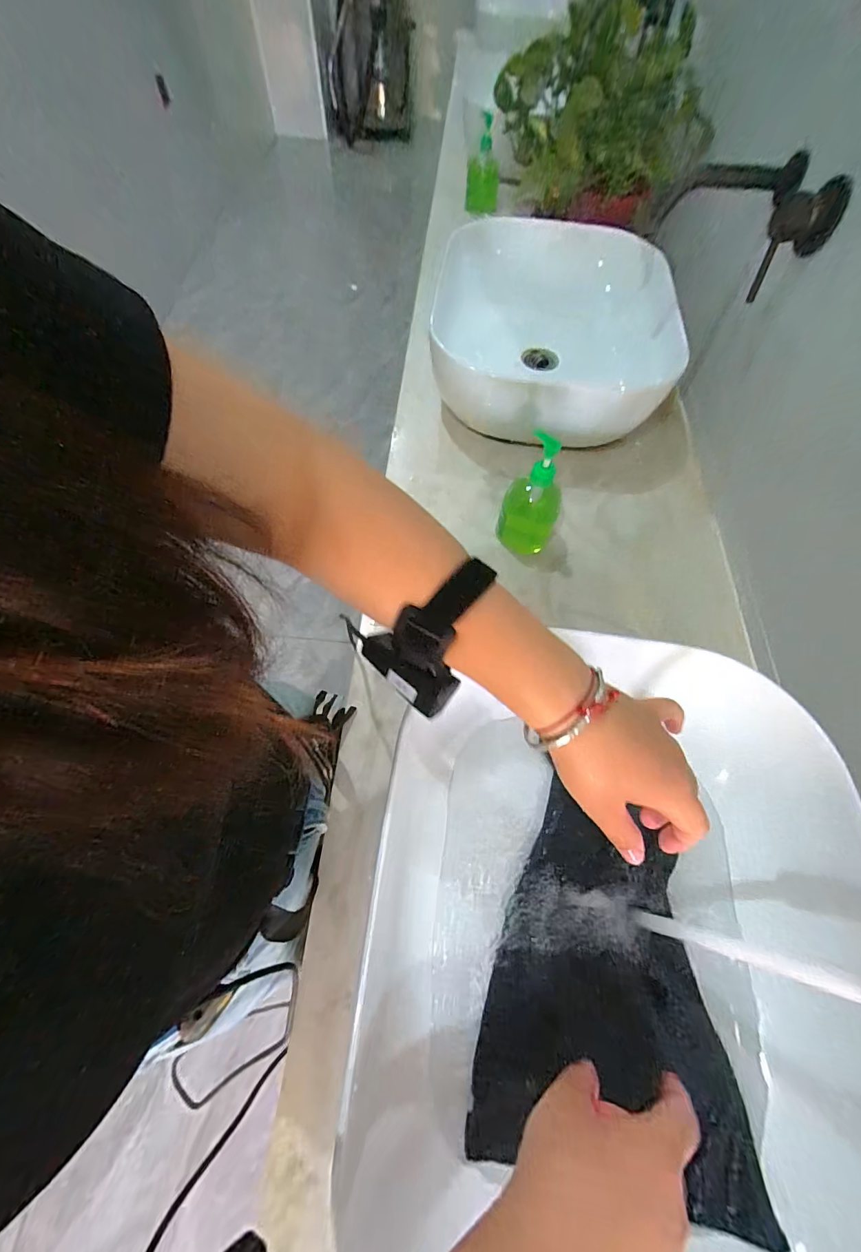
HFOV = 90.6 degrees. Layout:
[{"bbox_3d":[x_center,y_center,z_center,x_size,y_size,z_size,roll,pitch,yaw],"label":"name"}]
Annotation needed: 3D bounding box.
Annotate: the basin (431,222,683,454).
[{"bbox_3d":[0.220,-0.509,0.737,0.420,0.149,0.421,1,64,-1],"label":"basin"}]

